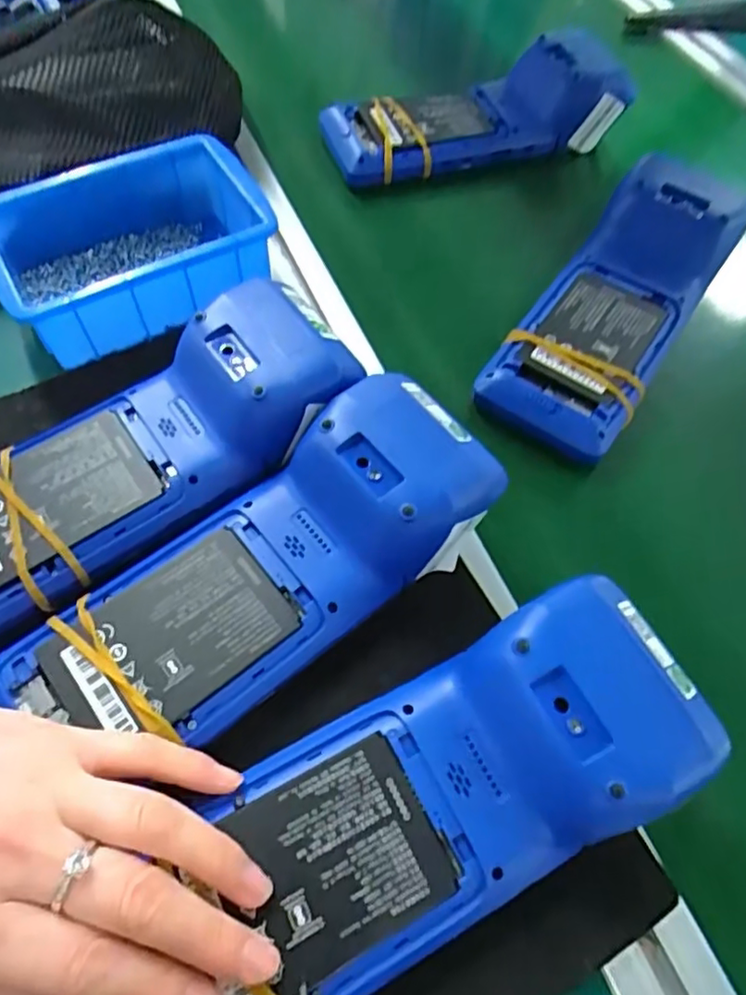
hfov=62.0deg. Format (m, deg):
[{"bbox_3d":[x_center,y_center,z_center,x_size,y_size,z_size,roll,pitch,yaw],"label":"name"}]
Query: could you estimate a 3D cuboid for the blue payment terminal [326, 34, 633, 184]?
[{"bbox_3d":[0.080,-0.299,0.482,0.245,0.050,0.082,-19,65,-13],"label":"blue payment terminal"}]

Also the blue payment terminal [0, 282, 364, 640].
[{"bbox_3d":[-0.114,-0.024,0.281,0.213,0.047,0.087,-31,68,-18],"label":"blue payment terminal"}]

